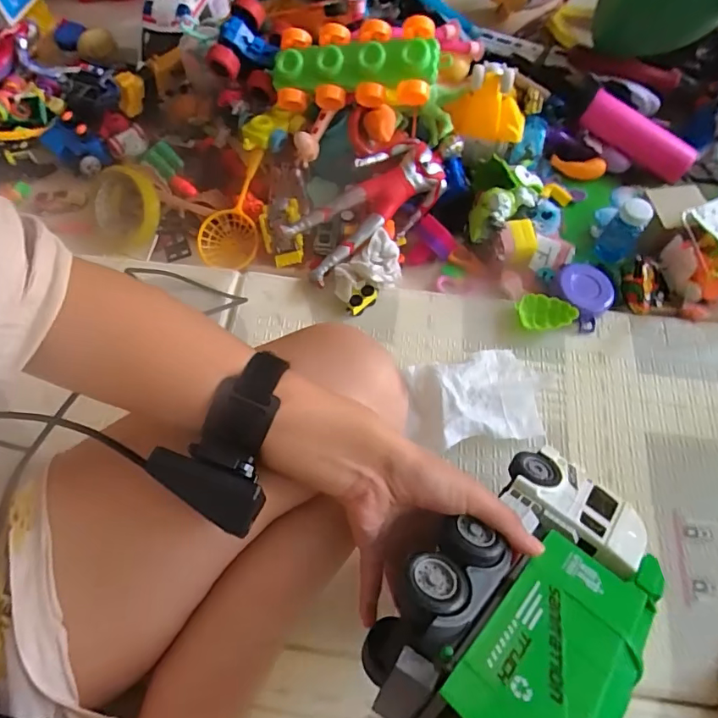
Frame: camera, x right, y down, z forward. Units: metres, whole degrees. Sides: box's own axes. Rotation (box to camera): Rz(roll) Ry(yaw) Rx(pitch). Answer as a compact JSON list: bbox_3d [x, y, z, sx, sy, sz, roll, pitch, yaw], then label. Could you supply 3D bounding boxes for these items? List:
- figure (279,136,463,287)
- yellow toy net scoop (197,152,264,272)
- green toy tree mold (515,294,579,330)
[{"bbox_3d":[0.020,-0.188,0.574,0.225,0.073,0.074,-37,70,-16],"label":"figure"},{"bbox_3d":[-0.148,-0.187,0.606,0.070,0.045,0.149,24,100,11],"label":"yellow toy net scoop"},{"bbox_3d":[0.209,-0.050,0.536,0.062,0.023,0.039,8,65,4],"label":"green toy tree mold"}]

